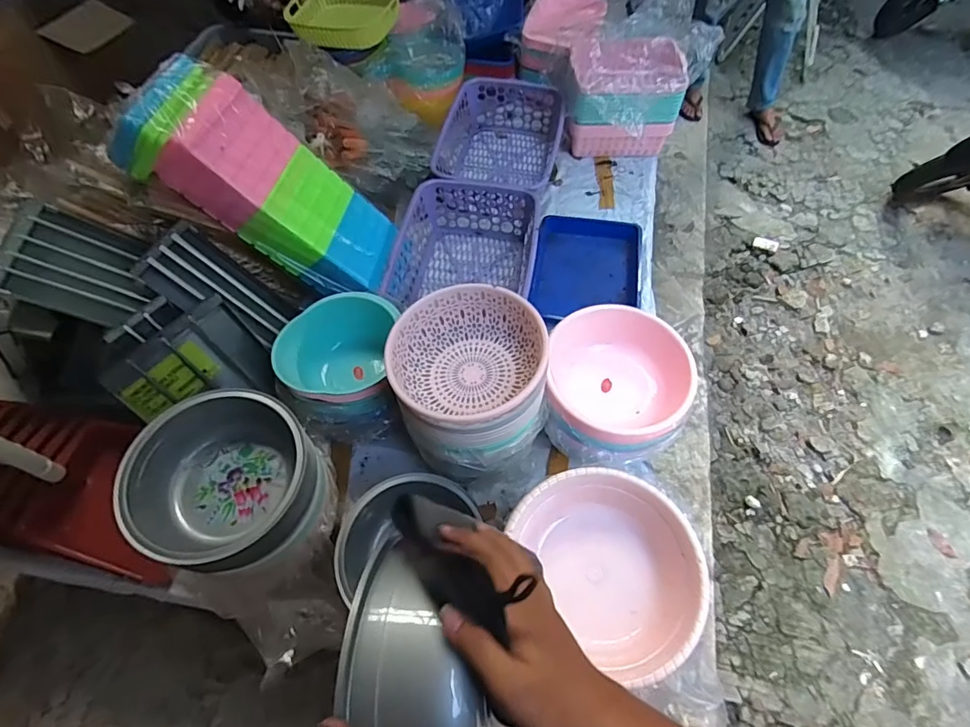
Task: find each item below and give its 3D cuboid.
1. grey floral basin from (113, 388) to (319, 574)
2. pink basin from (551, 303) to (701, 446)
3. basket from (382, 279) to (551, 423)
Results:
[{"bbox_3d":[-0.382,0.162,0.725,0.240,0.100,0.268,-5,60,-1],"label":"grey floral basin"},{"bbox_3d":[0.236,0.035,0.872,0.234,0.124,0.236,-1,60,2],"label":"pink basin"},{"bbox_3d":[-0.031,-0.012,0.778,0.233,0.093,0.229,-1,60,2],"label":"basket"}]

